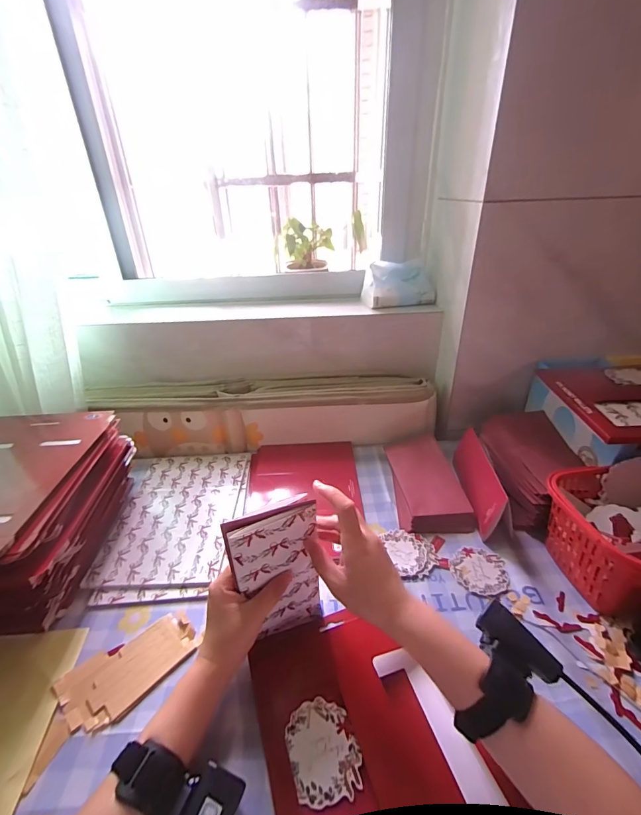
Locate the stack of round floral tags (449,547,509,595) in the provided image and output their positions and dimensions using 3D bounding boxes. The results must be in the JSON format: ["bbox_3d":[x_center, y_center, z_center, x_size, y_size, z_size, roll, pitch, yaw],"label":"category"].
[{"bbox_3d":[0.208,0.209,0.485,0.070,0.004,0.065,-24,37,-32],"label":"stack of round floral tags"}]

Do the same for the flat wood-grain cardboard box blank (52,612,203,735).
[{"bbox_3d":[-0.200,0.276,0.400,0.129,0.008,0.073,-25,38,-33],"label":"flat wood-grain cardboard box blank"}]

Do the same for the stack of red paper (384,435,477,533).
[{"bbox_3d":[0.172,0.115,0.617,0.103,0.032,0.196,-1,31,2],"label":"stack of red paper"}]

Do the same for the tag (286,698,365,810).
[{"bbox_3d":[0.002,0.293,0.323,0.056,0.004,0.070,-12,32,-16],"label":"tag"}]

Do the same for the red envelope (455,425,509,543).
[{"bbox_3d":[0.244,0.108,0.575,0.031,0.081,0.168,2,31,6],"label":"red envelope"}]

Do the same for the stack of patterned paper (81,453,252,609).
[{"bbox_3d":[-0.219,0.164,0.579,0.196,0.008,0.280,-4,31,-4],"label":"stack of patterned paper"}]

